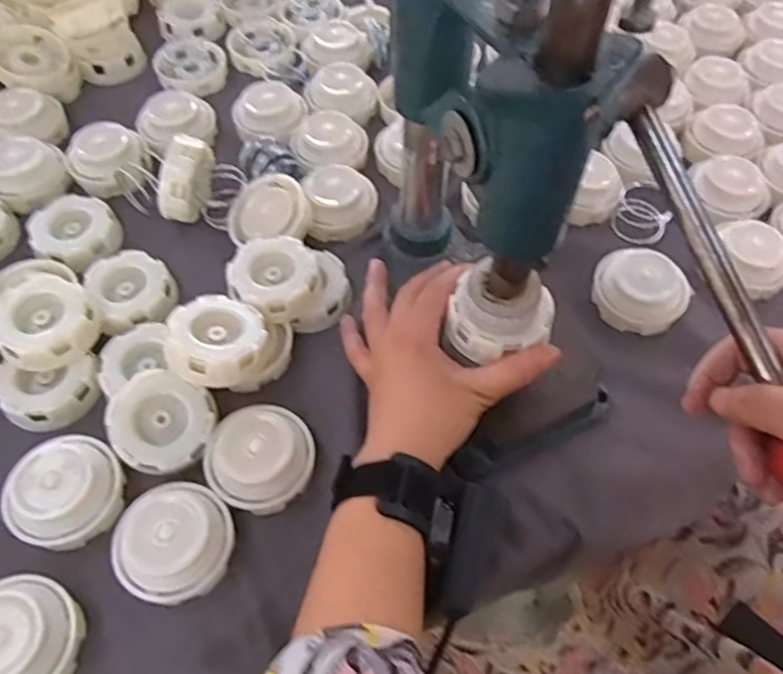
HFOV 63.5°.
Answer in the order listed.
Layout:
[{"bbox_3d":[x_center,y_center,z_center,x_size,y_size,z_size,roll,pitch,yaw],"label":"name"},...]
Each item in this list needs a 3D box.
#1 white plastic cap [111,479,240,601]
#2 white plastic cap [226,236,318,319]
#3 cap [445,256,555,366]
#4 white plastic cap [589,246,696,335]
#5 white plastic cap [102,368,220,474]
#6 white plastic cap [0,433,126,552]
[{"bbox_3d":[-0.125,0.117,0.366,0.059,0.033,0.064,-2,57,3],"label":"white plastic cap"},{"bbox_3d":[-0.084,-0.045,0.450,0.064,0.018,0.062,2,59,-3],"label":"white plastic cap"},{"bbox_3d":[0.066,-0.018,0.377,0.062,0.046,0.050,14,59,13],"label":"cap"},{"bbox_3d":[0.181,-0.036,0.462,0.065,0.038,0.054,20,61,17],"label":"white plastic cap"},{"bbox_3d":[-0.145,0.053,0.398,0.060,0.015,0.060,4,74,-15],"label":"white plastic cap"},{"bbox_3d":[-0.197,0.093,0.382,0.056,0.033,0.066,25,62,19],"label":"white plastic cap"}]

